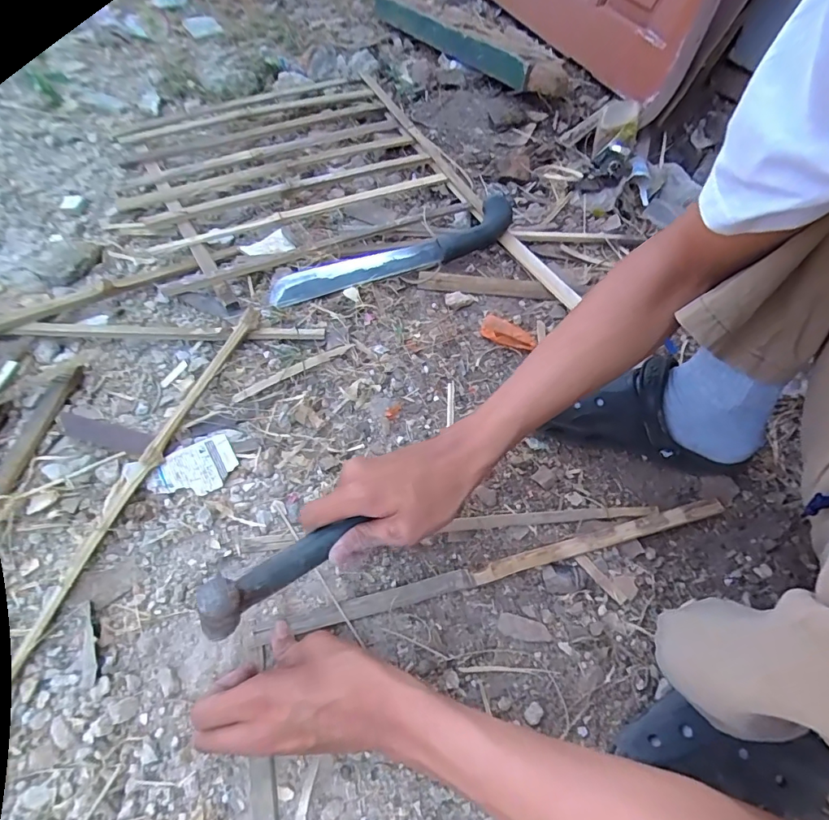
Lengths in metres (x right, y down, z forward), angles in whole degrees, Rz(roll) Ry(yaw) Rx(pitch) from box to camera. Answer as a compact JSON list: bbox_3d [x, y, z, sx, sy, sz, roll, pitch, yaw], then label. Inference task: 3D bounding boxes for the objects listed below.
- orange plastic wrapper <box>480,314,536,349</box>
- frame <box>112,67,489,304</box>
[{"bbox_3d":[0.131,-0.107,0.639,0.078,0.011,0.047,24,58,12],"label":"orange plastic wrapper"},{"bbox_3d":[-0.207,-0.422,0.806,0.575,0.082,0.476,-27,62,-20],"label":"frame"}]

